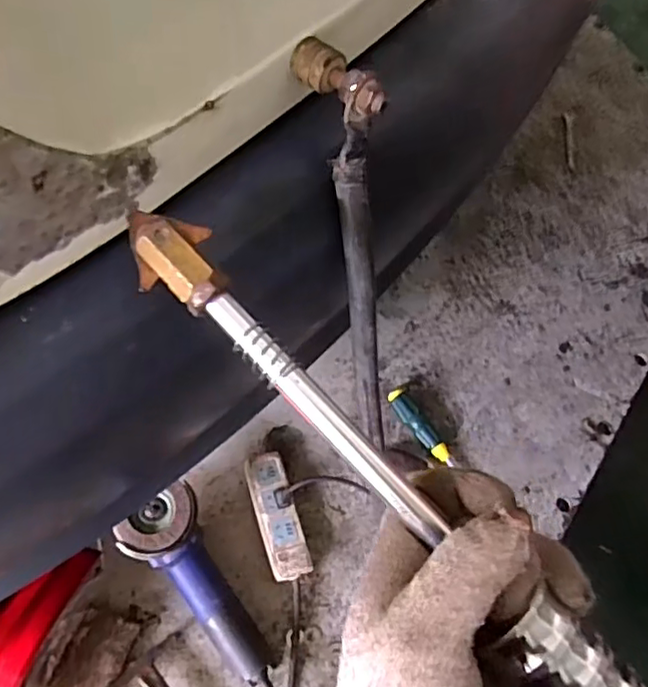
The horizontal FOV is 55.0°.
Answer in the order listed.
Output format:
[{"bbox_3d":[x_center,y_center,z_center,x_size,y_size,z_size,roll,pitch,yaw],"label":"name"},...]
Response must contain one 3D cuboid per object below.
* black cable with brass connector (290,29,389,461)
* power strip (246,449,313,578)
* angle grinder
[{"bbox_3d":[0.023,-0.037,0.419,0.034,0.303,0.040,-16,38,-10],"label":"black cable with brass connector"},{"bbox_3d":[-0.065,0.241,0.867,0.053,0.048,0.171,-15,65,-9],"label":"power strip"},{"bbox_3d":[-0.162,0.316,0.819,0.101,0.081,0.255,-33,87,-17],"label":"angle grinder"}]

